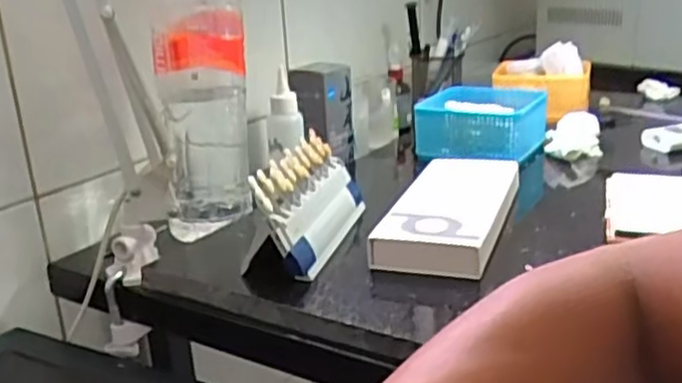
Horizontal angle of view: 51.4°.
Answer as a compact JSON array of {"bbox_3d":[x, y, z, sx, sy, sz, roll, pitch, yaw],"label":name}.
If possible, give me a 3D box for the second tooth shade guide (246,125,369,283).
[{"bbox_3d":[-0.038,0.010,0.636,0.044,0.095,0.170,-25,11,24],"label":"second tooth shade guide"}]

